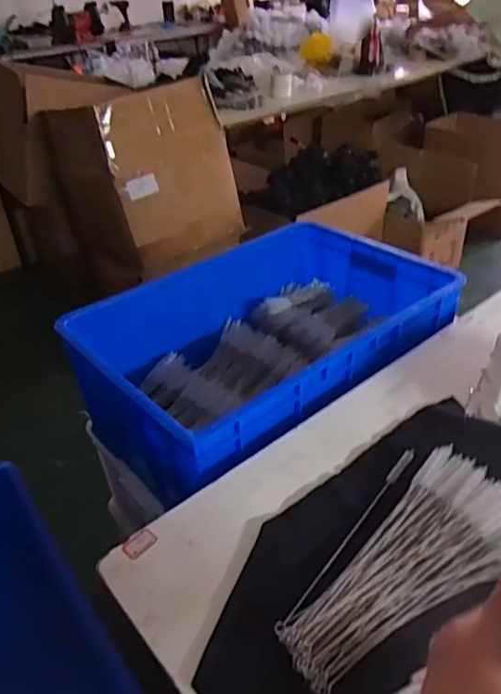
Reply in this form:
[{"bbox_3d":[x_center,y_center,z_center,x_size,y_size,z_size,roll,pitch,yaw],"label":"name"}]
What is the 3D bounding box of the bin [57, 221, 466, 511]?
[{"bbox_3d":[0.033,-0.004,1.011,0.619,0.209,0.423,-28,42,-30],"label":"bin"}]

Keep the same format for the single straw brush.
[{"bbox_3d":[0.115,0.200,0.611,0.015,0.006,0.289,22,43,32],"label":"single straw brush"}]

